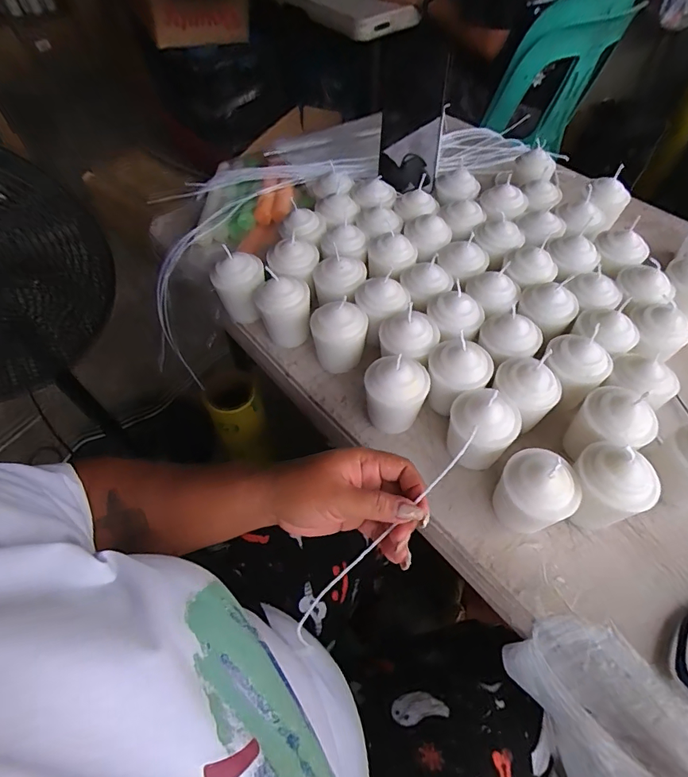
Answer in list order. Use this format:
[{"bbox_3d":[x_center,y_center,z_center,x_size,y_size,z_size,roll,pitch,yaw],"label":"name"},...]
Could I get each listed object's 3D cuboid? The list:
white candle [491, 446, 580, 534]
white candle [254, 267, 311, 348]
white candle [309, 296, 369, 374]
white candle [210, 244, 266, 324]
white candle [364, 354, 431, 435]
[{"bbox_3d":[0.151,0.084,0.353,0.054,0.075,0.049,27,59,20],"label":"white candle"},{"bbox_3d":[-0.065,-0.087,0.481,0.057,0.074,0.052,-10,55,-5],"label":"white candle"},{"bbox_3d":[-0.005,-0.057,0.459,0.055,0.072,0.045,-4,54,-1],"label":"white candle"},{"bbox_3d":[-0.114,-0.116,0.500,0.056,0.080,0.047,6,55,6],"label":"white candle"},{"bbox_3d":[0.047,0.005,0.416,0.059,0.073,0.055,-2,54,0],"label":"white candle"}]

